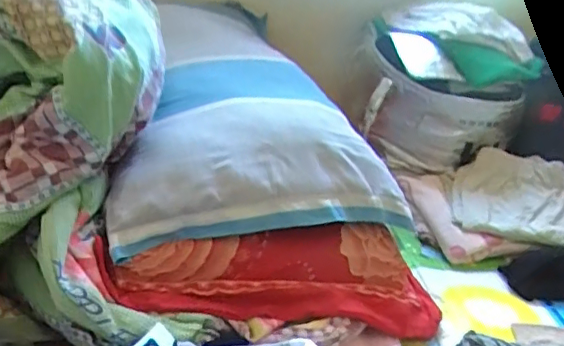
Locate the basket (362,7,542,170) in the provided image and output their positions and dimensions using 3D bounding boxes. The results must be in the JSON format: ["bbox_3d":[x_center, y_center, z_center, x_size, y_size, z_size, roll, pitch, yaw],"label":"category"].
[{"bbox_3d":[0.317,-0.185,1.137,0.325,0.264,0.301,10,28,12],"label":"basket"}]

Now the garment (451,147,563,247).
[{"bbox_3d":[0.409,0.048,0.969,0.218,0.050,0.196,12,48,11],"label":"garment"}]

